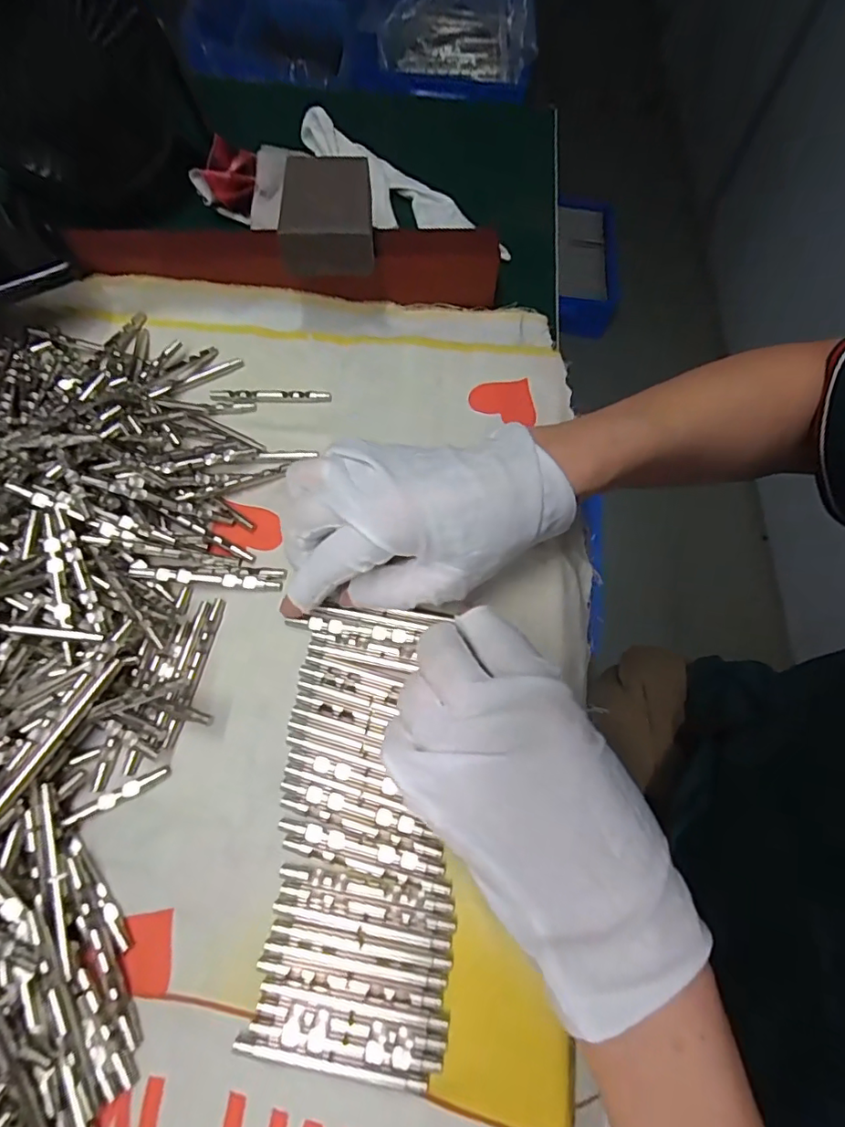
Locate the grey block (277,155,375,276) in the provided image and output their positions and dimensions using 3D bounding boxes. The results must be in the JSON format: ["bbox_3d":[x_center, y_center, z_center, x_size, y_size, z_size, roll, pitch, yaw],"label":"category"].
[{"bbox_3d":[-0.054,-0.197,0.304,0.048,0.026,0.077,-3,65,-5],"label":"grey block"}]

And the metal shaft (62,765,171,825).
[{"bbox_3d":[-0.125,0.095,0.221,0.040,0.005,0.006,-25,69,-13],"label":"metal shaft"}]

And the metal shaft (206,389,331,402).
[{"bbox_3d":[-0.088,-0.097,0.310,0.068,0.004,0.008,-1,66,-3],"label":"metal shaft"}]

